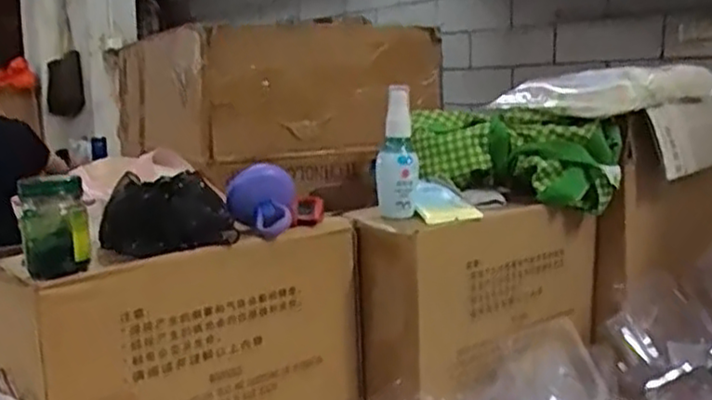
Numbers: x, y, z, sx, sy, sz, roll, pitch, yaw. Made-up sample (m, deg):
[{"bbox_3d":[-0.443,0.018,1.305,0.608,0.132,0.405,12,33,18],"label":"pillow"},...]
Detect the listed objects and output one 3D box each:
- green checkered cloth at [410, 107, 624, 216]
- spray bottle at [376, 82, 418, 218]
[{"bbox_3d":[0.162,-0.044,0.762,0.214,0.090,0.071,3,9,23],"label":"green checkered cloth"},{"bbox_3d":[0.037,-0.043,0.665,0.035,0.117,0.027,-1,9,-2],"label":"spray bottle"}]

